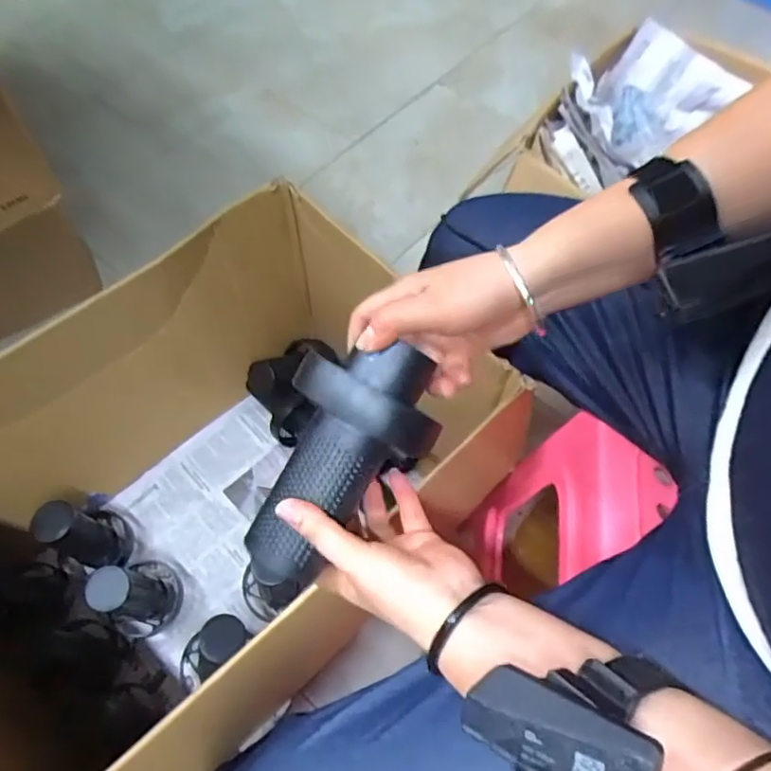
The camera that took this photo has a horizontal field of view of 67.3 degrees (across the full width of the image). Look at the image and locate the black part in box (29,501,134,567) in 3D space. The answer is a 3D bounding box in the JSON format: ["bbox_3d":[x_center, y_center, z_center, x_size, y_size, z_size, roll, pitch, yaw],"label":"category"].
[{"bbox_3d":[-0.412,0.201,0.804,0.070,0.172,0.075,1,61,-2],"label":"black part in box"}]

